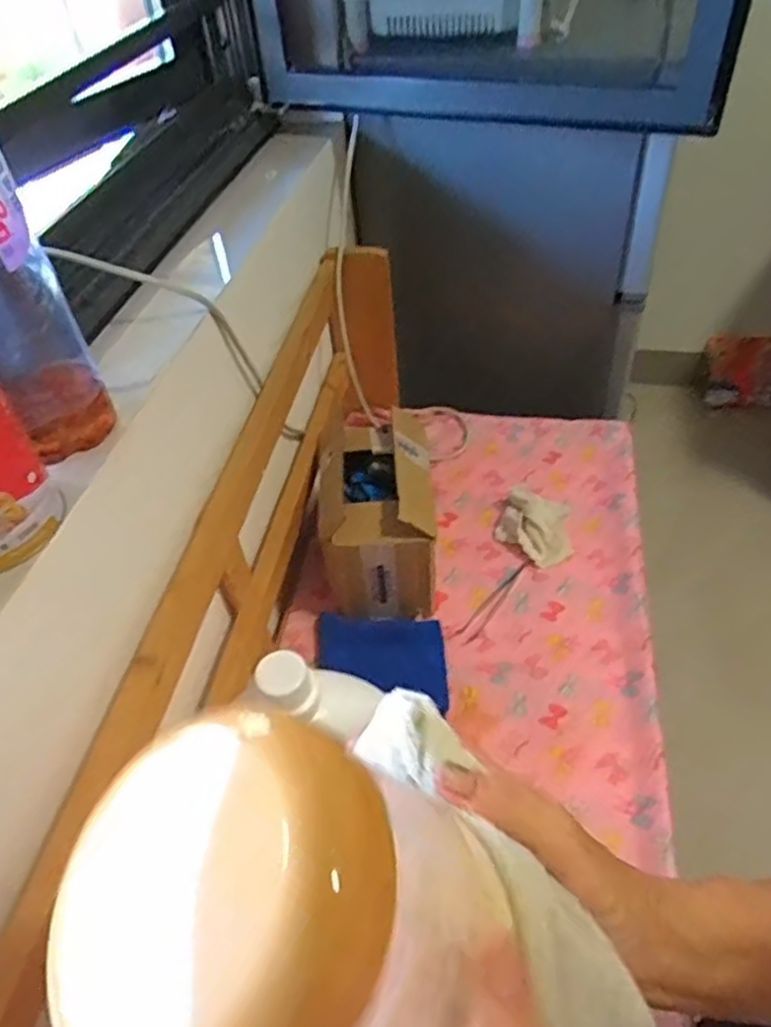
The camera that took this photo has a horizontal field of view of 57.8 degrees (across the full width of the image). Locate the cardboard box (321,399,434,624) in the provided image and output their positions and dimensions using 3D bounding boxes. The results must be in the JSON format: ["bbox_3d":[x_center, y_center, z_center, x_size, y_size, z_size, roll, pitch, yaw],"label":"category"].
[{"bbox_3d":[-0.007,0.002,0.943,0.137,0.198,0.217,-3,46,3],"label":"cardboard box"}]

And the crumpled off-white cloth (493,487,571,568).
[{"bbox_3d":[0.218,0.023,1.019,0.111,0.046,0.094,12,48,16],"label":"crumpled off-white cloth"}]

